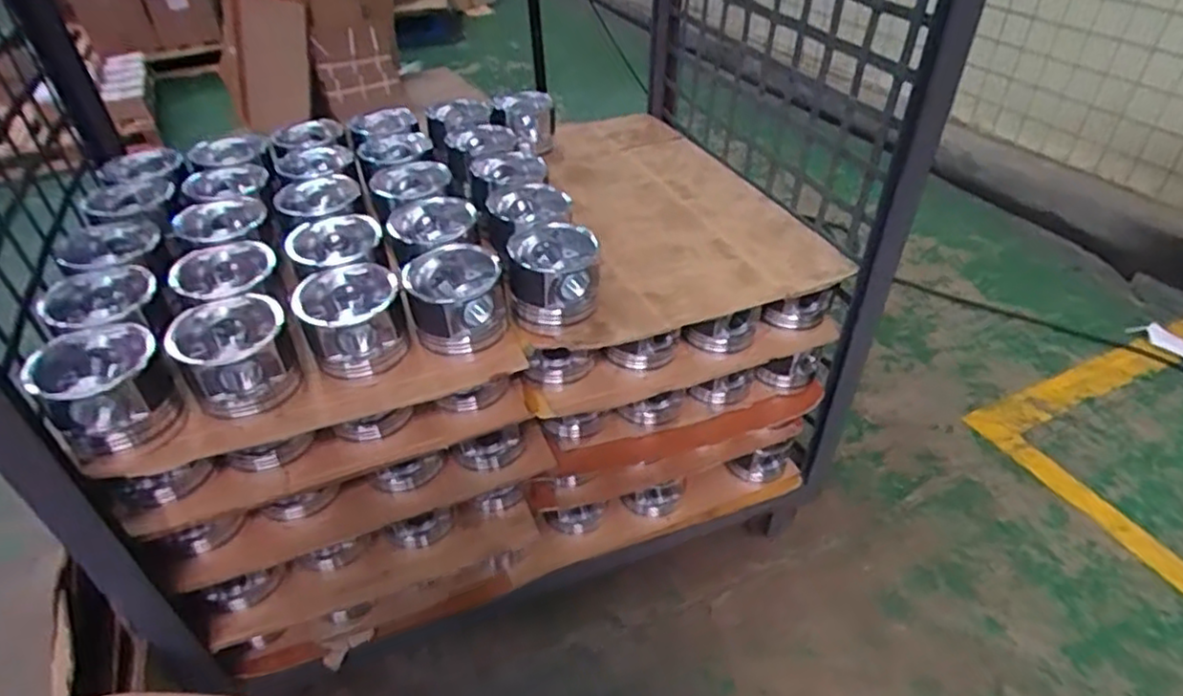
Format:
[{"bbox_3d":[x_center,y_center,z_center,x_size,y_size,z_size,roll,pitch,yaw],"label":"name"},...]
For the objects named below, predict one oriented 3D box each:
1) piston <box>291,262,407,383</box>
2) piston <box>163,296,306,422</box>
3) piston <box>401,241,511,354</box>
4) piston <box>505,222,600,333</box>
[{"bbox_3d":[-0.280,-0.033,0.797,0.114,0.088,0.104,-23,44,-23],"label":"piston"},{"bbox_3d":[-0.390,0.008,0.744,0.113,0.089,0.099,-22,44,-21],"label":"piston"},{"bbox_3d":[-0.165,-0.059,0.825,0.107,0.089,0.109,-15,42,-14],"label":"piston"},{"bbox_3d":[-0.049,-0.093,0.867,0.114,0.087,0.115,-9,41,-7],"label":"piston"}]

